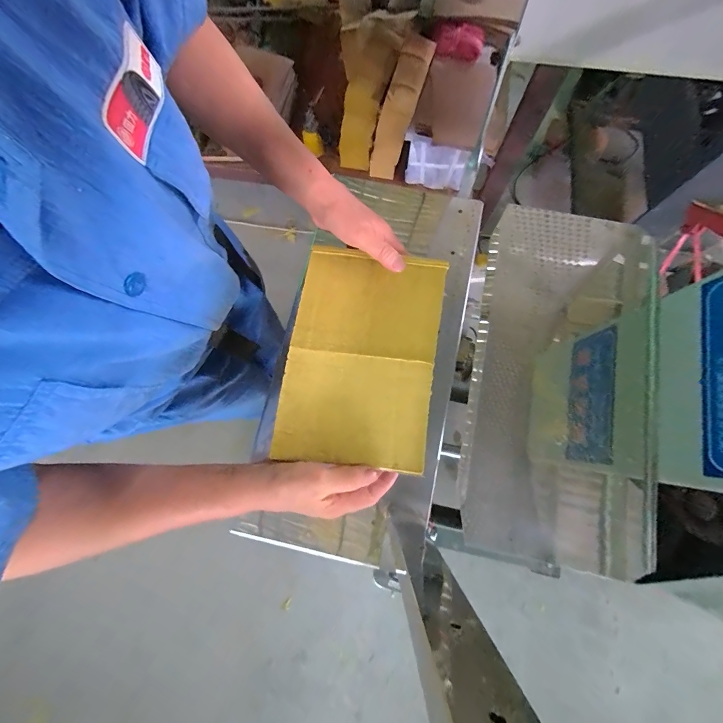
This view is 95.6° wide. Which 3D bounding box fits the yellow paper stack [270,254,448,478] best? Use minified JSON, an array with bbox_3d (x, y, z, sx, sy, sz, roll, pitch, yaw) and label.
[{"bbox_3d":[0.001,-0.008,0.366,0.158,0.011,0.236,8,77,2],"label":"yellow paper stack"}]

